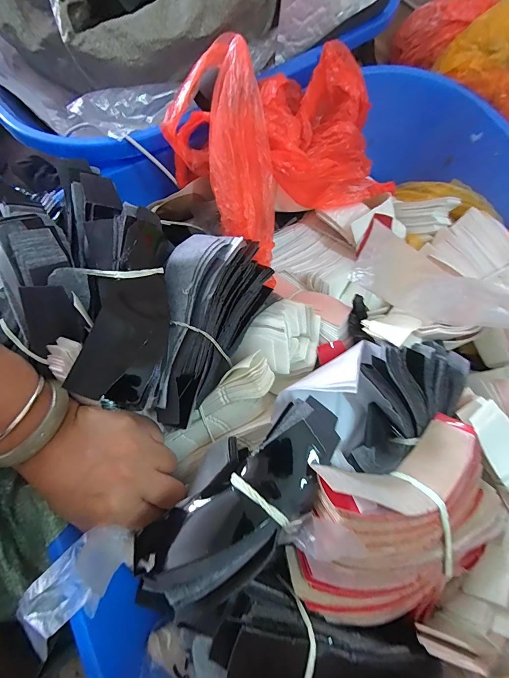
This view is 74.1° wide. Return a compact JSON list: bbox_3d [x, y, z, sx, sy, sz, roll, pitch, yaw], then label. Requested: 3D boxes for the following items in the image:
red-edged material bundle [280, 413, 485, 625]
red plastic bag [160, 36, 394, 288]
[{"bbox_3d":[0.100,0.129,0.234,0.156,0.071,0.104,-17,72,-4],"label":"red-edged material bundle"},{"bbox_3d":[0.035,-0.181,0.312,0.197,0.112,0.138,-36,74,-10],"label":"red plastic bag"}]

